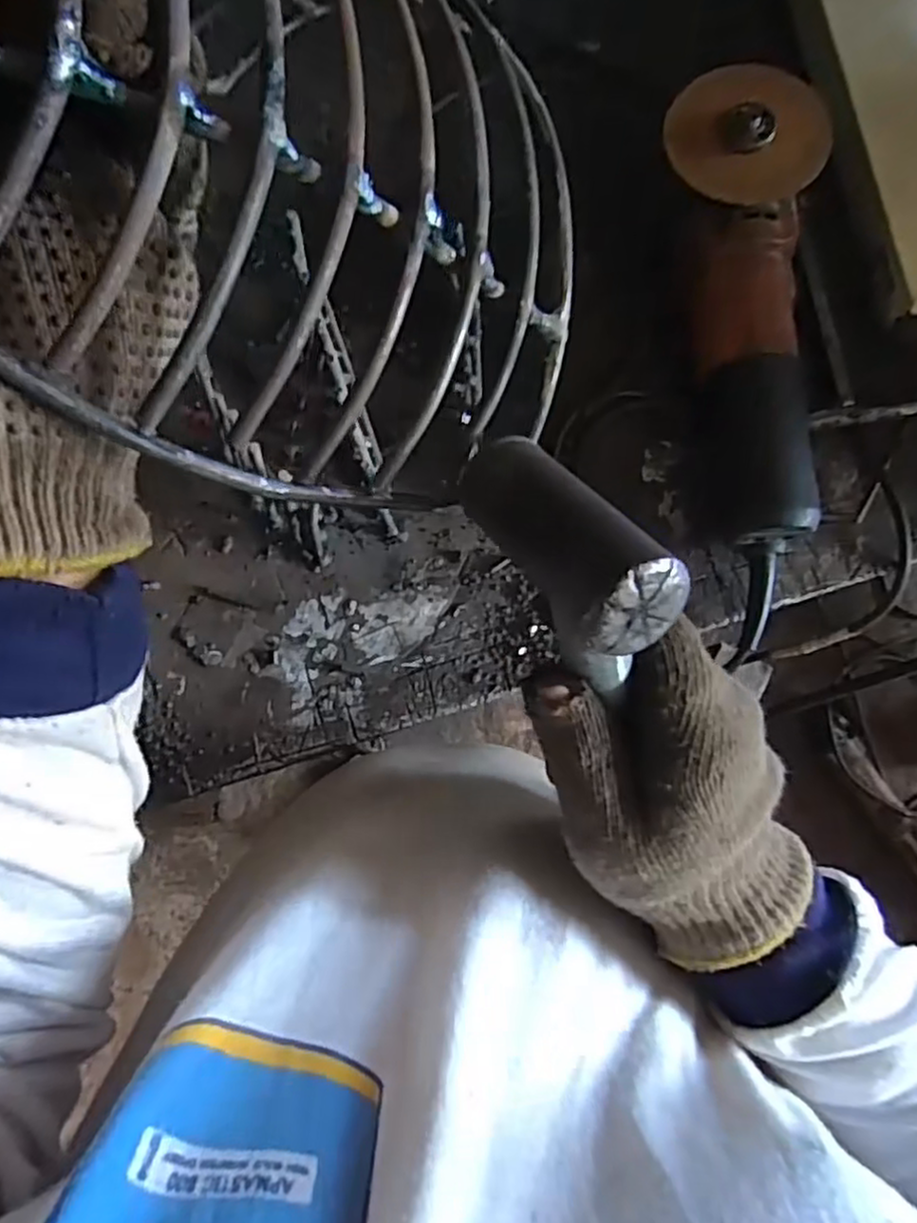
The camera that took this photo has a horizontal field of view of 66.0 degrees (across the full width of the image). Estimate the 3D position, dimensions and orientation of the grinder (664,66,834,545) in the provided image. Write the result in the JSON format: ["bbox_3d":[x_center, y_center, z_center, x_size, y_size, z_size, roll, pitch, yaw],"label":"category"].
[{"bbox_3d":[0.176,-0.181,0.431,0.087,0.072,0.281,-4,95,-1],"label":"grinder"}]

